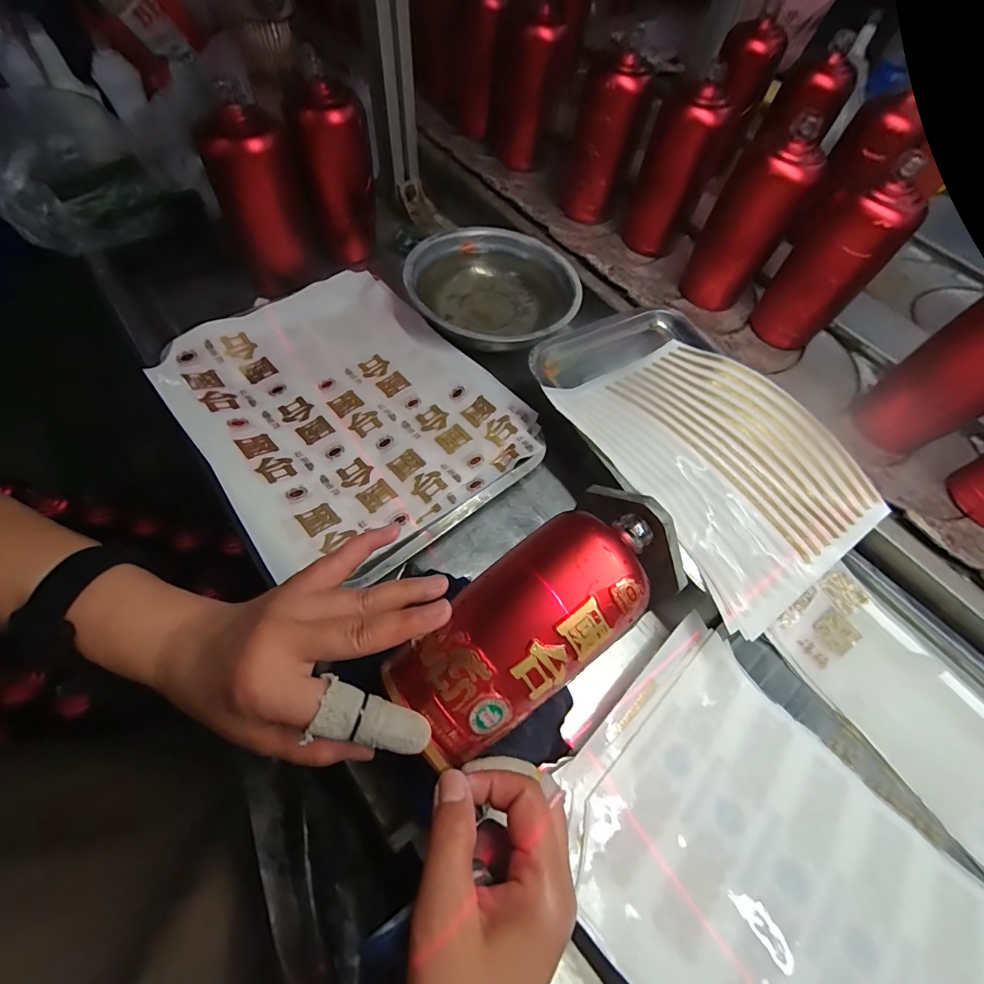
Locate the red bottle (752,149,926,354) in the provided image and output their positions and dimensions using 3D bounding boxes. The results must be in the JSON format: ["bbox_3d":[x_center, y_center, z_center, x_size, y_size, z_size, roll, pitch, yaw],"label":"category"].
[{"bbox_3d":[0.365,-0.244,0.475,0.057,0.181,0.069,-20,67,-11],"label":"red bottle"}]

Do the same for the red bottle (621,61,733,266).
[{"bbox_3d":[0.228,-0.393,0.548,0.063,0.171,0.071,-36,70,-22],"label":"red bottle"}]

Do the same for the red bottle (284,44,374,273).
[{"bbox_3d":[-0.176,-0.357,0.509,0.065,0.174,0.071,10,60,0],"label":"red bottle"}]

